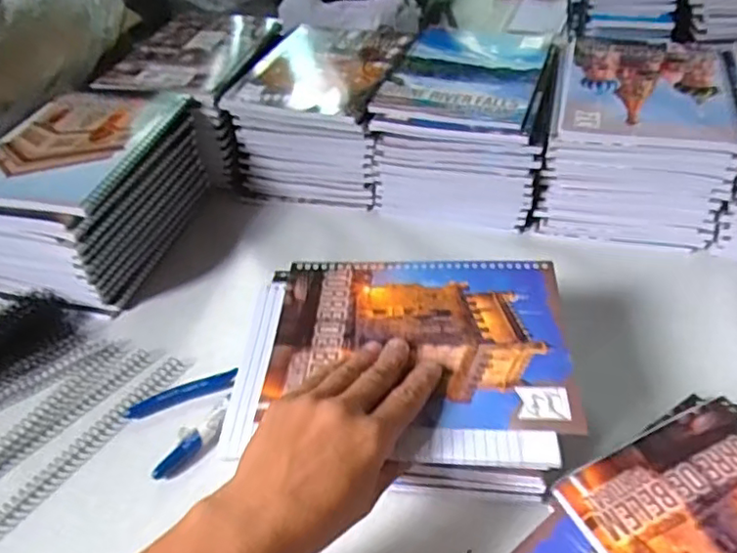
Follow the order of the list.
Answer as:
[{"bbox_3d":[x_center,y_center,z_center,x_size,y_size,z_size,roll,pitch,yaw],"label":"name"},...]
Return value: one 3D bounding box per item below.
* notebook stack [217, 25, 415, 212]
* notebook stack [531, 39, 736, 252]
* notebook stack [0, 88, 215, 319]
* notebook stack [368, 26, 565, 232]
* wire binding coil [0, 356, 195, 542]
[{"bbox_3d":[-0.053,-0.186,0.696,0.170,0.116,0.190,7,45,14],"label":"notebook stack"},{"bbox_3d":[0.267,-0.140,0.613,0.162,0.112,0.198,9,46,16],"label":"notebook stack"},{"bbox_3d":[-0.273,-0.082,0.611,0.153,0.119,0.219,10,46,17],"label":"notebook stack"},{"bbox_3d":[0.109,-0.164,0.654,0.171,0.109,0.214,10,46,17],"label":"notebook stack"},{"bbox_3d":[-0.219,0.134,0.464,0.021,0.011,0.210,23,51,27],"label":"wire binding coil"}]

